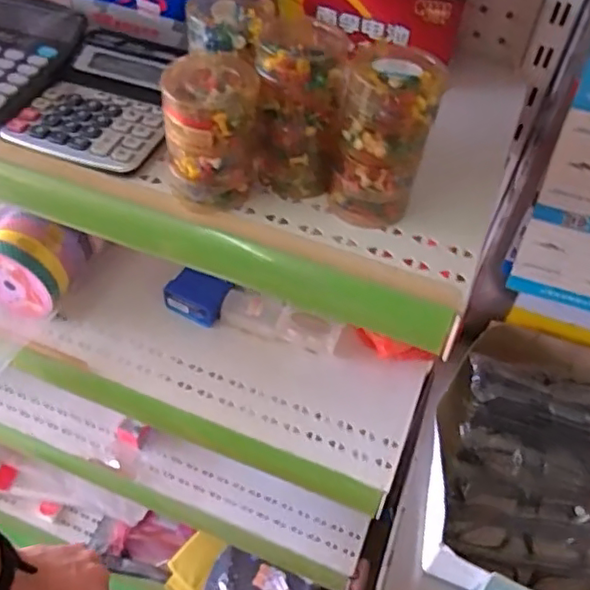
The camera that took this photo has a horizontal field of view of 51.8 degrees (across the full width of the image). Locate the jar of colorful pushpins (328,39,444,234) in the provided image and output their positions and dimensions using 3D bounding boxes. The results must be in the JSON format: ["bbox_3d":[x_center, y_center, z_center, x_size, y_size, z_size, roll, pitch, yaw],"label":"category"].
[{"bbox_3d":[0.057,-0.102,0.401,0.057,0.114,0.044,13,50,7],"label":"jar of colorful pushpins"}]

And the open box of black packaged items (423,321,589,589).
[{"bbox_3d":[0.235,0.163,0.610,0.184,0.053,0.285,18,51,11],"label":"open box of black packaged items"}]

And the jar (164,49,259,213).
[{"bbox_3d":[-0.056,-0.107,0.415,0.059,0.092,0.060,2,50,-2],"label":"jar"}]

